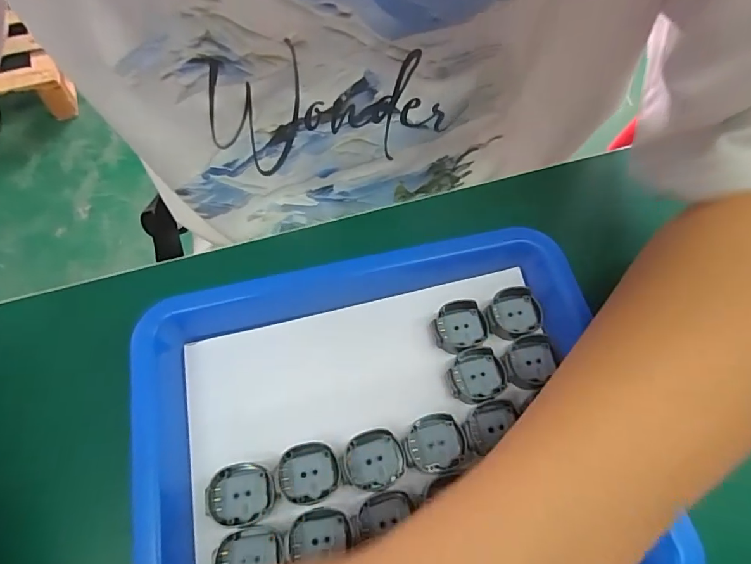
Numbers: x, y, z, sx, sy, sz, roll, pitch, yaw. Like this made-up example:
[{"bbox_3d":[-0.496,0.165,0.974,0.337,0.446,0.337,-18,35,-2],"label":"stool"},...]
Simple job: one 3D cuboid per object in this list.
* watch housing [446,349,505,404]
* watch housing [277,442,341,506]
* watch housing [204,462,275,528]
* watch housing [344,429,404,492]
[{"bbox_3d":[0.050,0.046,0.227,0.027,0.006,0.027,0,64,0],"label":"watch housing"},{"bbox_3d":[-0.030,0.085,0.204,0.027,0.004,0.025,-1,65,-1],"label":"watch housing"},{"bbox_3d":[-0.059,0.093,0.201,0.029,0.006,0.024,-2,65,-2],"label":"watch housing"},{"bbox_3d":[-0.001,0.081,0.207,0.026,0.004,0.026,-8,65,-4],"label":"watch housing"}]

